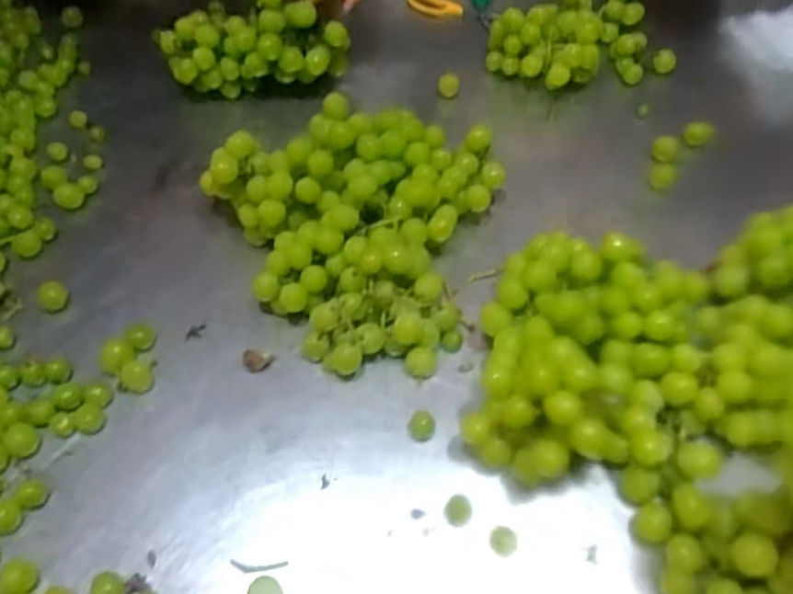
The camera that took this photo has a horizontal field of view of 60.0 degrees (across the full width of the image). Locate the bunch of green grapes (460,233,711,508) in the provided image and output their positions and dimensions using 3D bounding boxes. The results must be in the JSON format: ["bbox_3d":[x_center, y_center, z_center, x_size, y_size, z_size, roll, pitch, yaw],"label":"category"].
[{"bbox_3d":[0.150,0.045,0.557,0.167,0.079,0.213,20,60,11],"label":"bunch of green grapes"}]

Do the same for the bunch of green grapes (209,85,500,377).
[{"bbox_3d":[-0.054,-0.073,0.645,0.267,0.078,0.267,14,59,8],"label":"bunch of green grapes"}]

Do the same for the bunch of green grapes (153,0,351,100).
[{"bbox_3d":[-0.162,-0.294,0.783,0.209,0.104,0.064,-1,58,-2],"label":"bunch of green grapes"}]

